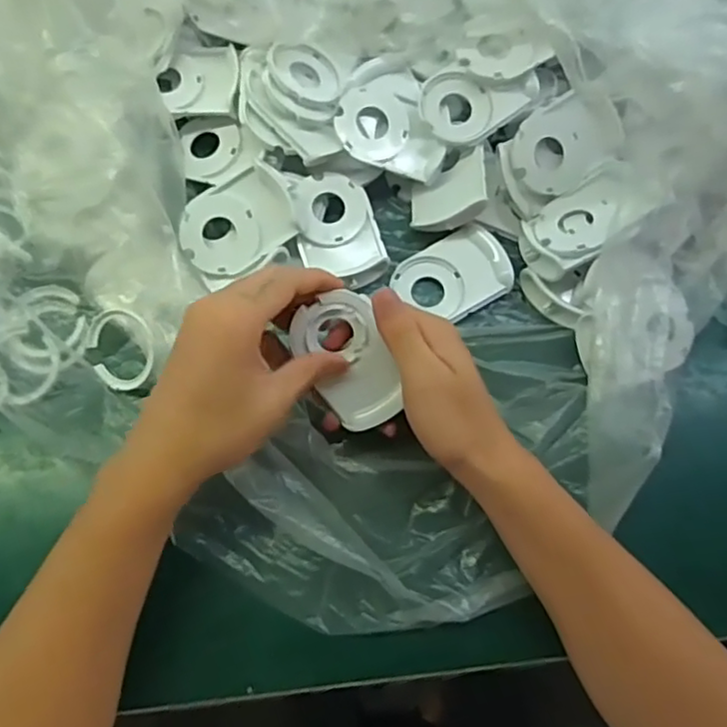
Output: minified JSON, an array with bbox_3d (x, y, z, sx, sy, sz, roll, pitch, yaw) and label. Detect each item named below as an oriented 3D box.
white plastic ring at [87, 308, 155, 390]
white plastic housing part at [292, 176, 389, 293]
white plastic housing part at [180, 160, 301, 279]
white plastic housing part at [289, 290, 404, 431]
[{"bbox_3d":[-0.153,-0.010,0.400,0.047,0.007,0.053,-35,83,25],"label":"white plastic ring"},{"bbox_3d":[-0.018,-0.095,0.441,0.056,0.016,0.084,-16,77,-5],"label":"white plastic housing part"},{"bbox_3d":[-0.085,-0.095,0.424,0.076,0.023,0.055,-25,78,-7],"label":"white plastic housing part"},{"bbox_3d":[-0.010,0.000,0.373,0.049,0.006,0.081,-22,105,2],"label":"white plastic housing part"}]

